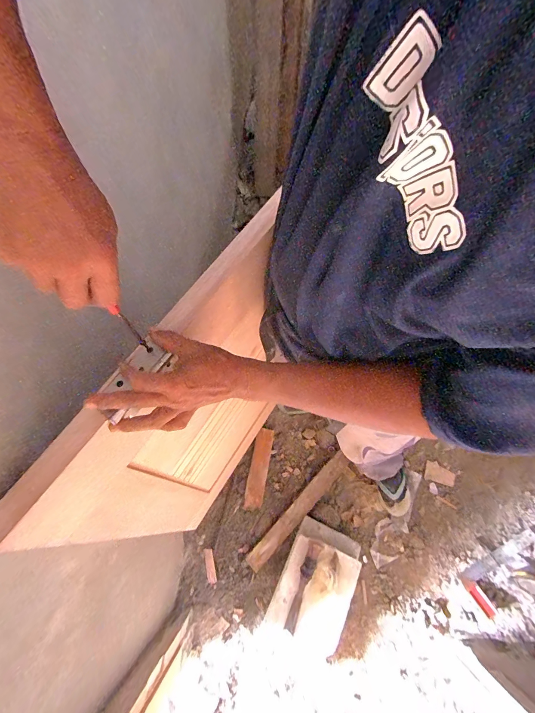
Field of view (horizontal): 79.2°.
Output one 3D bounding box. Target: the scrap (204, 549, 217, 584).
[{"bbox_3d":[-0.187,0.684,1.060,0.029,0.012,0.096,-15,71,-3],"label":"scrap"}]

